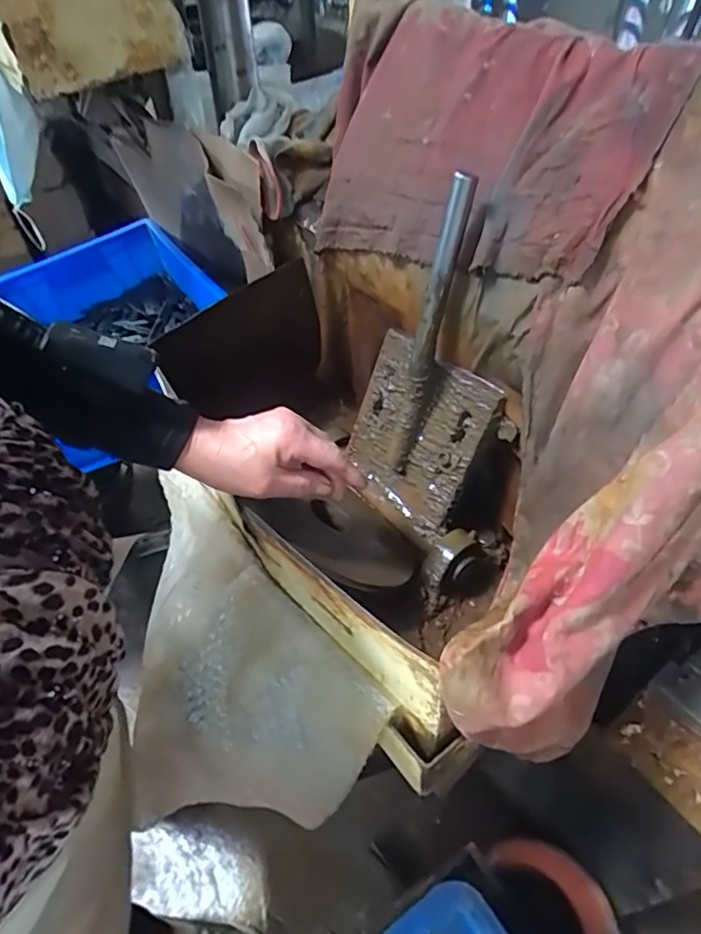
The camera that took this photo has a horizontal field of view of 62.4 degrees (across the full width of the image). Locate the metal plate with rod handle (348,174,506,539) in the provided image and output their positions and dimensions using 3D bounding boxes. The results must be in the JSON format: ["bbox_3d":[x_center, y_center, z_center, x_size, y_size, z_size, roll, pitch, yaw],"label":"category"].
[{"bbox_3d":[0.070,-0.091,0.558,0.149,0.332,0.057,27,37,25],"label":"metal plate with rod handle"}]

